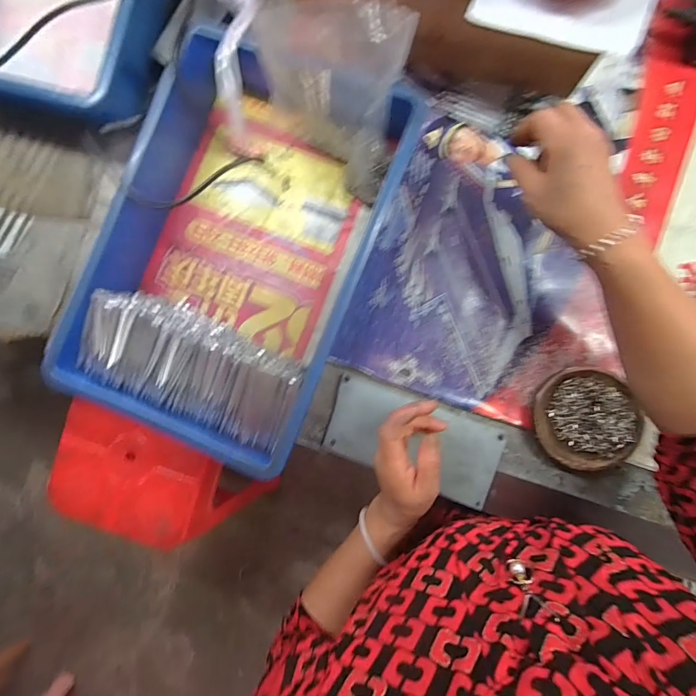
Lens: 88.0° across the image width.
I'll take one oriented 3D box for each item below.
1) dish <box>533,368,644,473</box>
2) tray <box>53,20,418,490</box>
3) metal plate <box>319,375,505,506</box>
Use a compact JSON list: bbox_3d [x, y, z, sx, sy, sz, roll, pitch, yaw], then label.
[{"bbox_3d":[0.270,0.080,0.411,0.108,0.021,0.110,0,88,5],"label":"dish"},{"bbox_3d":[-0.127,-0.105,0.423,0.284,0.077,0.416,21,90,6],"label":"tray"},{"bbox_3d":[0.077,0.107,0.429,0.201,0.009,0.097,20,86,6],"label":"metal plate"}]

